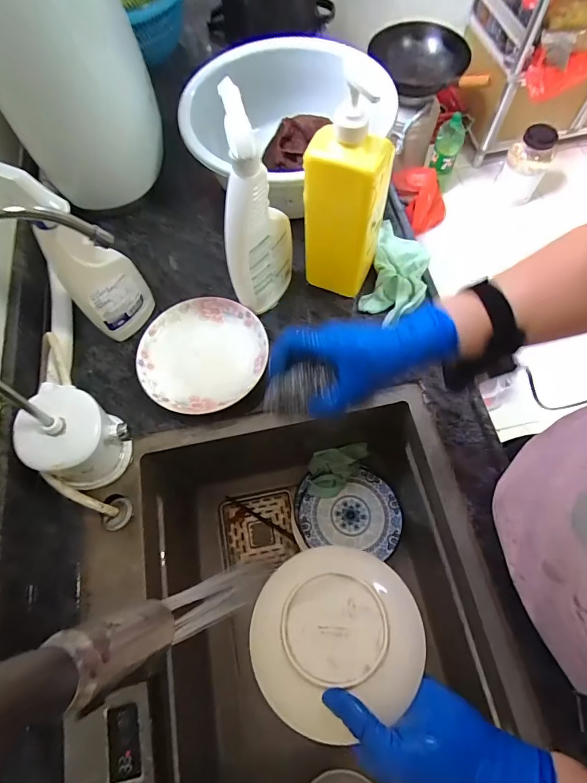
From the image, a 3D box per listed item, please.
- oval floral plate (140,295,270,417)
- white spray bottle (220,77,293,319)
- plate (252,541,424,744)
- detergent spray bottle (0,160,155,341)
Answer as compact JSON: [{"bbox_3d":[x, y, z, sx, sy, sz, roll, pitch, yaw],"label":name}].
[{"bbox_3d":[-0.123,-0.049,0.554,0.171,0.032,0.161,-13,68,-3],"label":"oval floral plate"},{"bbox_3d":[-0.045,-0.195,0.484,0.058,0.264,0.090,14,69,8],"label":"white spray bottle"},{"bbox_3d":[0.037,0.206,0.348,0.142,0.017,0.143,-7,44,7],"label":"plate"},{"bbox_3d":[-0.250,-0.161,0.488,0.085,0.248,0.070,-32,70,-11],"label":"detergent spray bottle"}]

